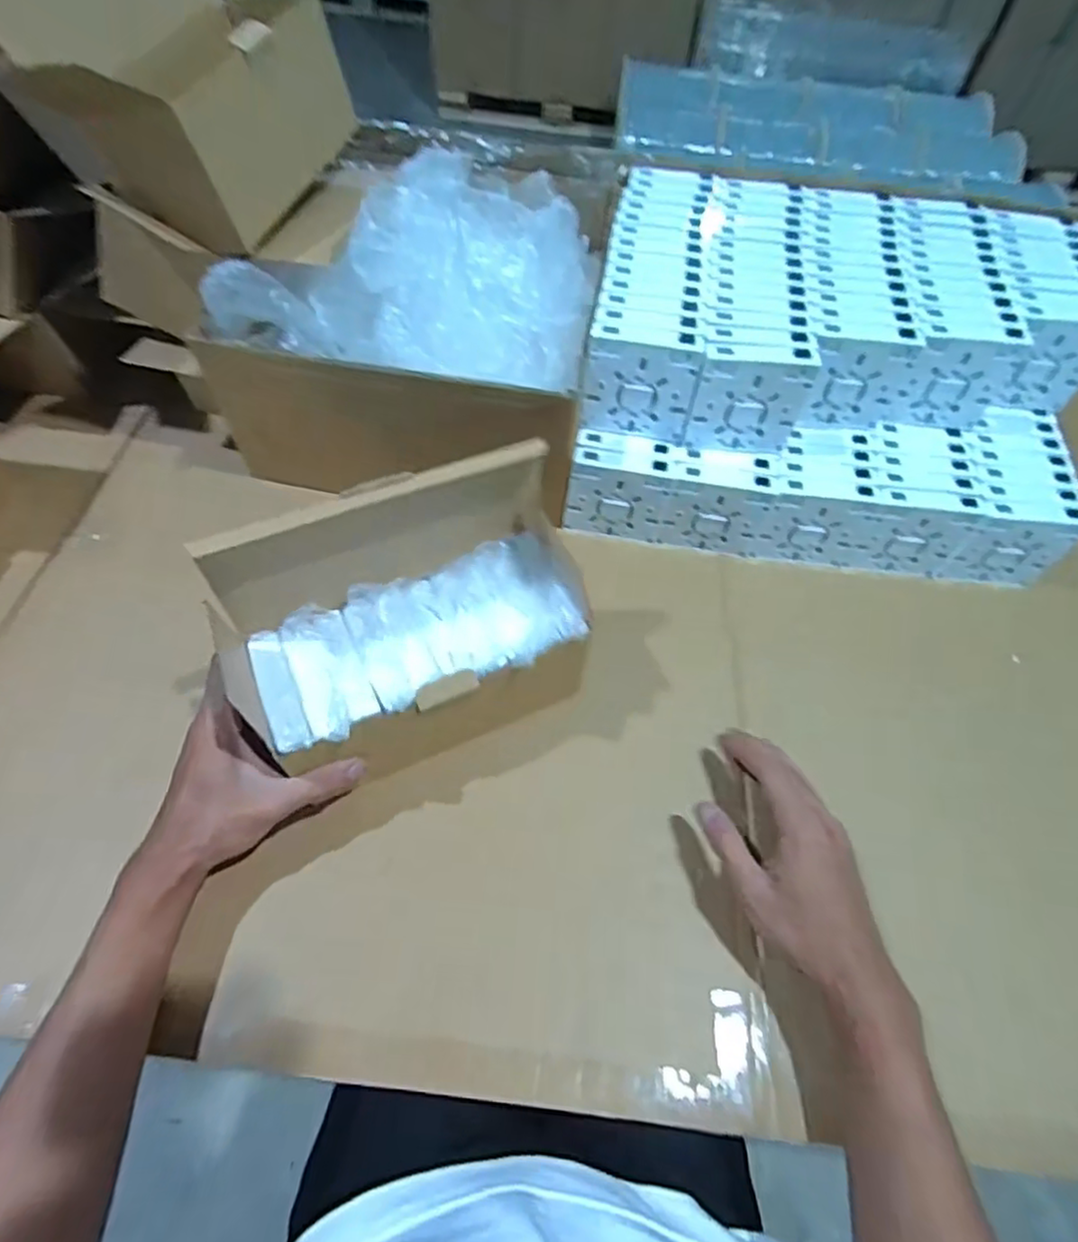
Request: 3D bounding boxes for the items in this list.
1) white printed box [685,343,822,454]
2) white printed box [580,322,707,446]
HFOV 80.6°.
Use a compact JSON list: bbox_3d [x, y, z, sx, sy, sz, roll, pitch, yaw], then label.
[{"bbox_3d":[0.170,-0.179,0.514,0.088,0.084,0.026,2,54,1],"label":"white printed box"},{"bbox_3d":[0.081,-0.191,0.517,0.088,0.089,0.027,5,54,3],"label":"white printed box"}]

